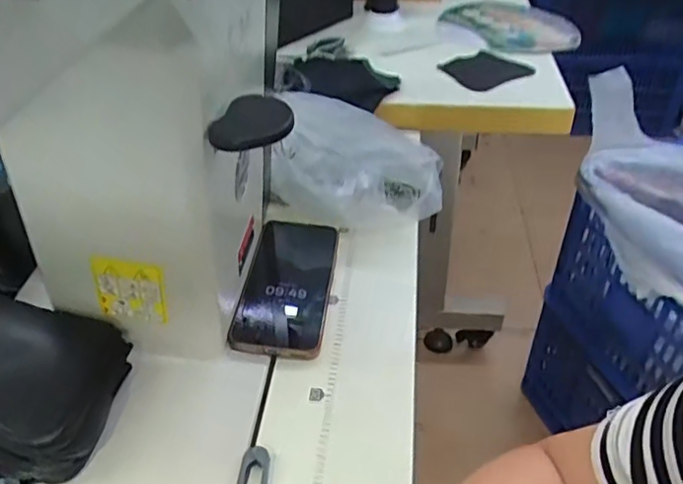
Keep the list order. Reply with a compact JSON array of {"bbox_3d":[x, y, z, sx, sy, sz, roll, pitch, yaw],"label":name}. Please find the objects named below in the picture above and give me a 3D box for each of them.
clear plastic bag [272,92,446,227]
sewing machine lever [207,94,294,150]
[{"bbox_3d":[0.017,-0.084,0.590,0.177,0.107,0.098,-1,41,1],"label":"clear plastic bag"},{"bbox_3d":[-0.052,-0.073,0.350,0.042,0.009,0.057,9,42,12],"label":"sewing machine lever"}]

